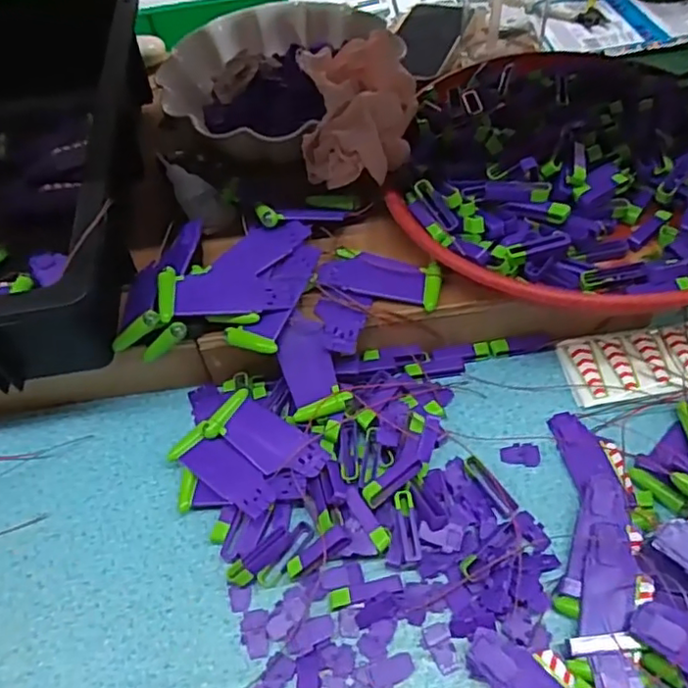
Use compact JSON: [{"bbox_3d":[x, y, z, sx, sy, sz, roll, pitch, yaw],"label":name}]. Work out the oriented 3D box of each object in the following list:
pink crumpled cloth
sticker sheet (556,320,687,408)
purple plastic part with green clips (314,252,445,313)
[{"bbox_3d":[0.012,-0.195,0.495,0.092,0.057,0.140,-5,53,2],"label":"pink crumpled cloth"},{"bbox_3d":[0.265,0.006,0.463,0.194,0.009,0.064,-10,53,0],"label":"sticker sheet"},{"bbox_3d":[0.026,-0.049,0.453,0.087,0.013,0.039,8,55,12],"label":"purple plastic part with green clips"}]

